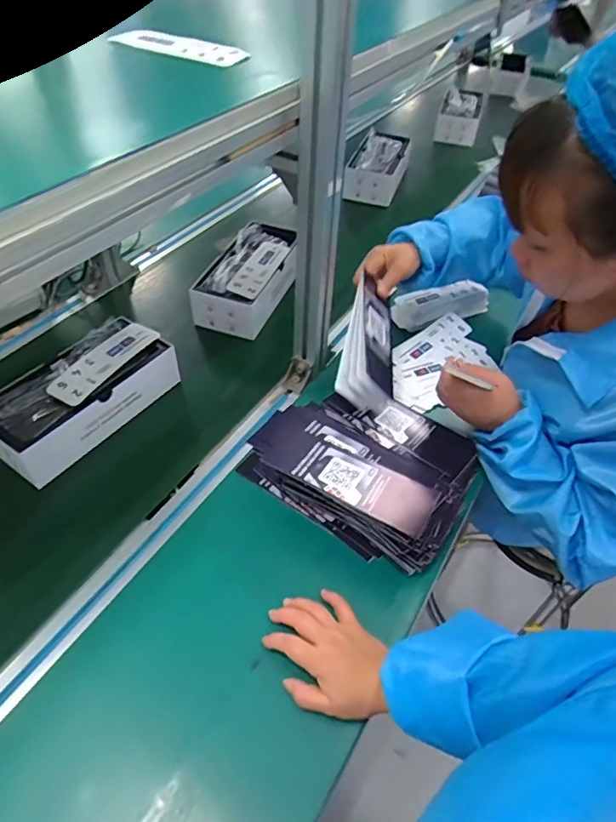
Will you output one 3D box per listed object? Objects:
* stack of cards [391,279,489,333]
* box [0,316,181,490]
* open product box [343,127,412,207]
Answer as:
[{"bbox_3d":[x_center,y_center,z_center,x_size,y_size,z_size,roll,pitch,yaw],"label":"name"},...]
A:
[{"bbox_3d":[0.246,-0.199,0.955,0.190,0.040,0.069,-21,52,-19],"label":"stack of cards"},{"bbox_3d":[-0.320,-0.027,0.743,0.127,0.071,0.262,29,54,22],"label":"box"},{"bbox_3d":[0.176,-0.604,1.283,0.128,0.080,0.243,13,50,10],"label":"open product box"}]

